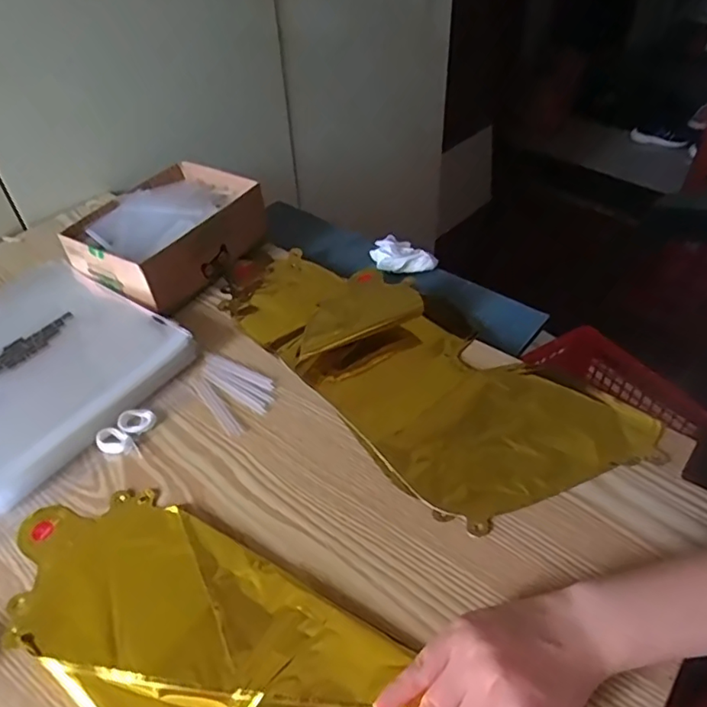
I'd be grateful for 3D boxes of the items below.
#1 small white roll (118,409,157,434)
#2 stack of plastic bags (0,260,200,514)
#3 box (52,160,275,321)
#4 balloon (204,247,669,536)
[{"bbox_3d":[-0.184,0.058,0.488,0.029,0.009,0.021,-7,45,-4],"label":"small white roll"},{"bbox_3d":[-0.297,0.012,0.527,0.215,0.031,0.210,26,51,26],"label":"stack of plastic bags"},{"bbox_3d":[-0.202,-0.131,0.637,0.142,0.071,0.192,21,49,22],"label":"box"},{"bbox_3d":[0.039,-0.005,0.543,0.198,0.038,0.442,-33,52,-27],"label":"balloon"}]

